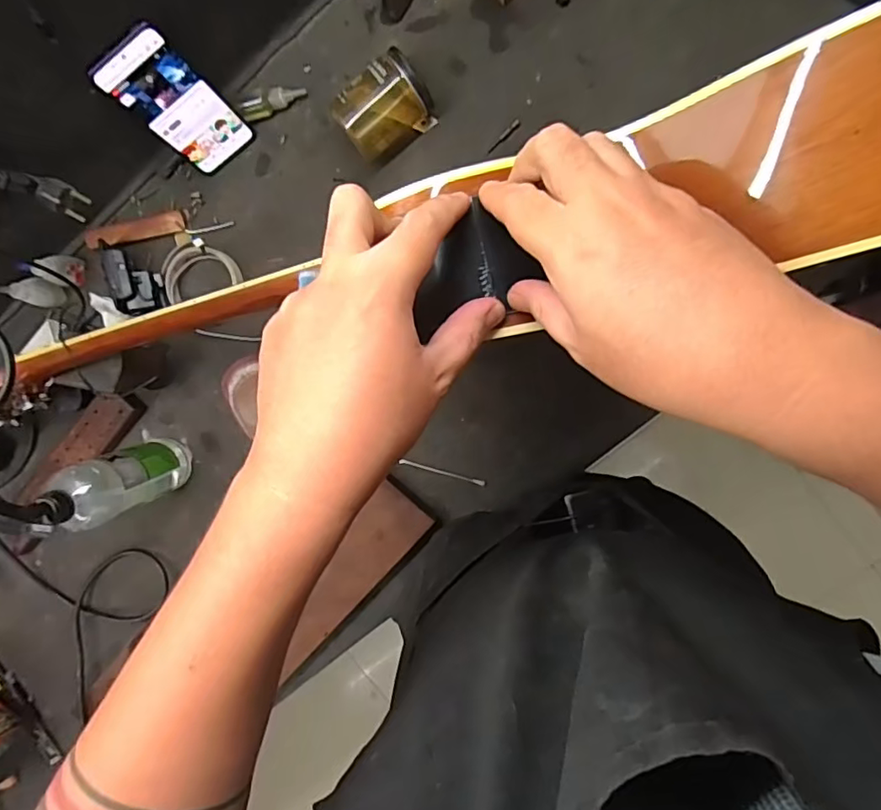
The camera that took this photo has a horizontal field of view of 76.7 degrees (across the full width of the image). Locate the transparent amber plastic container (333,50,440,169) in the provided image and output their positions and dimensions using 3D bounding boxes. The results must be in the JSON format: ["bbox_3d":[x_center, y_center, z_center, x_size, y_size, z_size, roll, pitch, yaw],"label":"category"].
[{"bbox_3d":[-0.057,-0.307,0.577,0.098,0.068,0.062,-34,92,8],"label":"transparent amber plastic container"}]

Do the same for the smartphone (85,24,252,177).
[{"bbox_3d":[-0.257,-0.294,0.553,0.075,0.161,0.009,-36,74,7],"label":"smartphone"}]

